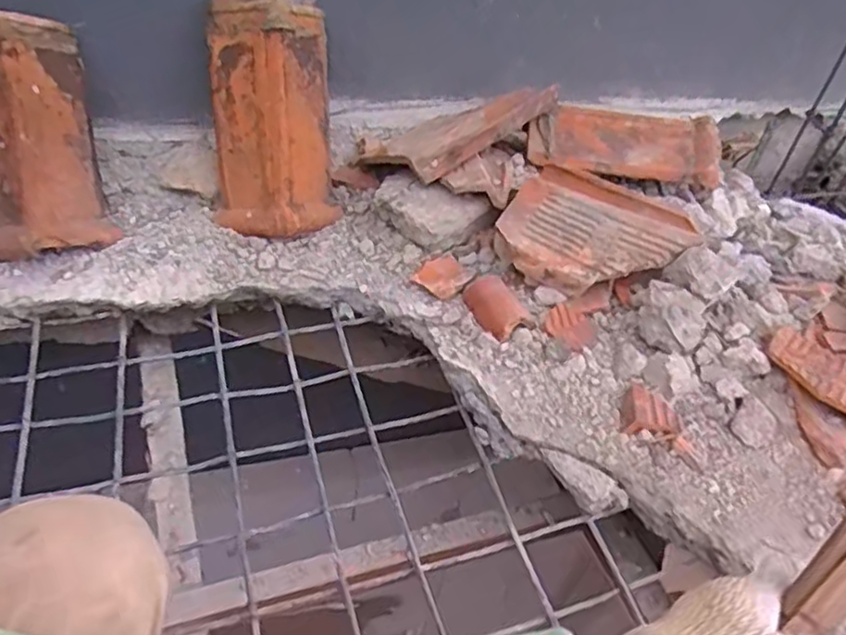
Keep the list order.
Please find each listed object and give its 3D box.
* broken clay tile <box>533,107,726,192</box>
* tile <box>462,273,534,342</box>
[{"bbox_3d":[0.342,-0.295,1.156,0.324,0.122,0.042,8,-2,-4],"label":"broken clay tile"},{"bbox_3d":[0.100,-0.015,0.960,0.068,0.027,0.117,-11,46,-20],"label":"tile"}]

